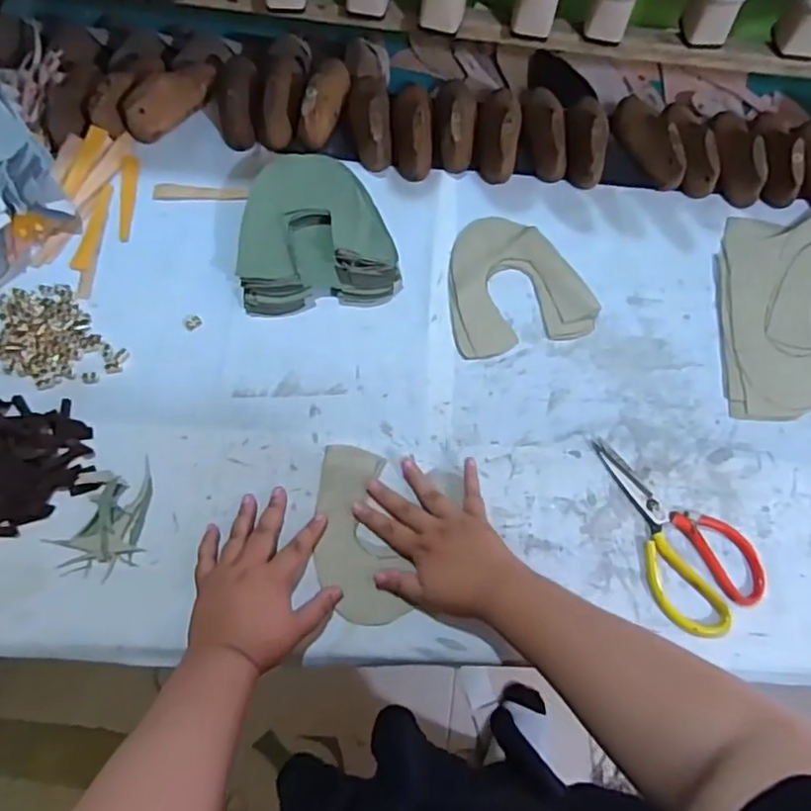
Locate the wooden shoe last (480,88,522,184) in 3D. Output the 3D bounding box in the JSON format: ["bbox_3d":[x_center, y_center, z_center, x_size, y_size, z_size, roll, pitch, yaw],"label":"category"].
[{"bbox_3d":[0.115,-0.337,0.763,0.052,0.053,0.132,8,70,0],"label":"wooden shoe last"}]

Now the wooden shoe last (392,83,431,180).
[{"bbox_3d":[0.008,-0.345,0.765,0.049,0.056,0.133,1,70,-3],"label":"wooden shoe last"}]

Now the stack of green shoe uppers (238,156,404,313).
[{"bbox_3d":[-0.102,-0.198,0.711,0.169,0.047,0.177,-7,70,-6],"label":"stack of green shoe uppers"}]

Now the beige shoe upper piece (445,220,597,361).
[{"bbox_3d":[0.124,-0.145,0.725,0.163,0.007,0.167,-13,71,-8],"label":"beige shoe upper piece"}]

